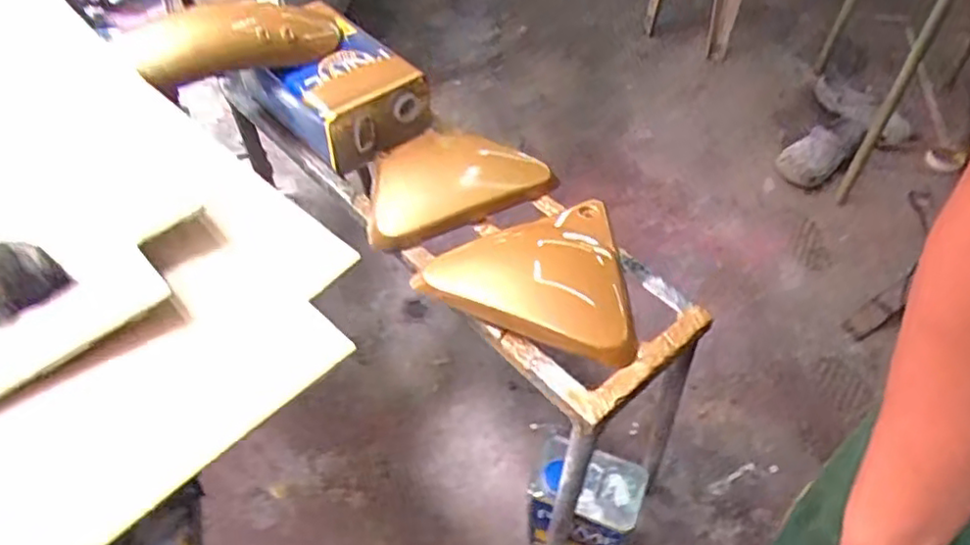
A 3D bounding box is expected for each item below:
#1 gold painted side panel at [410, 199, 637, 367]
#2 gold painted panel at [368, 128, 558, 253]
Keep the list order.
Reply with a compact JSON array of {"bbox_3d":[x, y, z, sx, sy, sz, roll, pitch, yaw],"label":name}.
[{"bbox_3d":[0.056,0.012,0.846,0.262,0.094,0.233,7,53,7],"label":"gold painted side panel"},{"bbox_3d":[-0.053,-0.128,0.925,0.263,0.061,0.179,-26,57,-17],"label":"gold painted panel"}]

